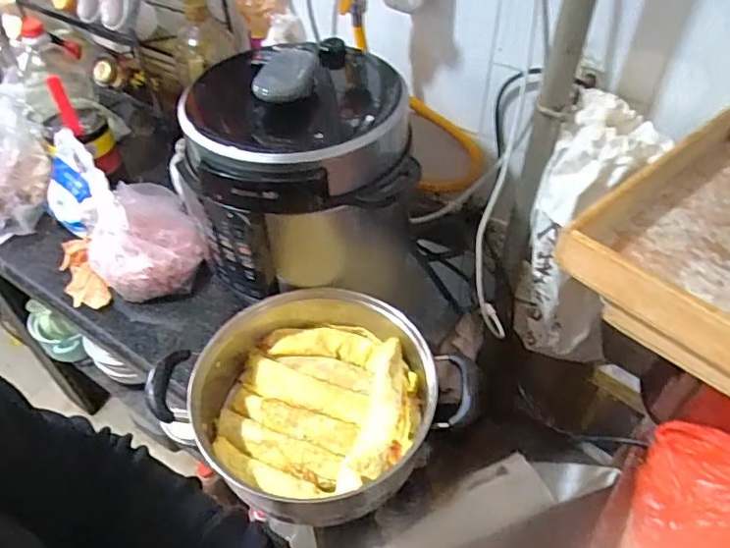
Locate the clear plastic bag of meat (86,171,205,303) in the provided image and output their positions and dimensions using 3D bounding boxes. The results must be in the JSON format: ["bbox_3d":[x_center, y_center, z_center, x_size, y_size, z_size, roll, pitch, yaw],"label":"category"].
[{"bbox_3d":[-0.314,-0.052,0.796,0.152,0.125,0.159,-21,50,-18],"label":"clear plastic bag of meat"}]

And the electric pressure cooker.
[{"bbox_3d":[-0.079,-0.122,0.750,0.272,0.324,0.317,-5,46,-4],"label":"electric pressure cooker"}]

